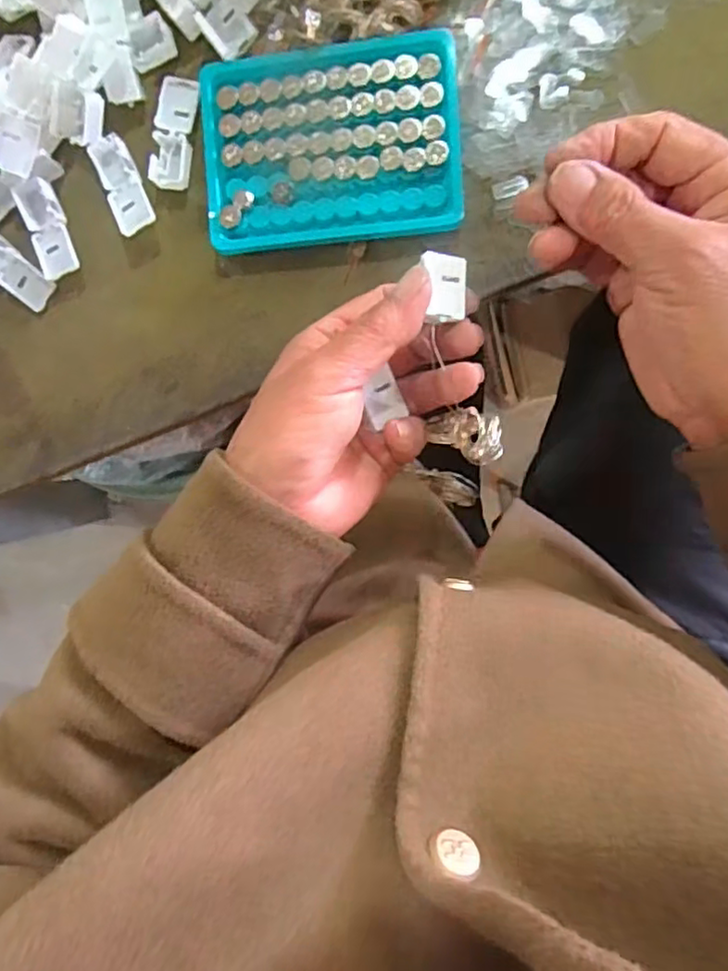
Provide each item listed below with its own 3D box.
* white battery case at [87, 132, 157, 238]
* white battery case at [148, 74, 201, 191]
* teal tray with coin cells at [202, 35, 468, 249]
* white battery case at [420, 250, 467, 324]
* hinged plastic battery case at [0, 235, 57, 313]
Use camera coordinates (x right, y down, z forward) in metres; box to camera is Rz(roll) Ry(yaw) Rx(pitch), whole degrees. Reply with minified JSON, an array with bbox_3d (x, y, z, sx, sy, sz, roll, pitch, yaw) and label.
[{"bbox_3d":[-0.128,-0.158,0.334,0.020,0.016,0.052,-27,91,8],"label":"white battery case"},{"bbox_3d":[-0.099,-0.185,0.328,0.021,0.006,0.058,10,95,6],"label":"white battery case"},{"bbox_3d":[-0.017,-0.172,0.318,0.128,0.015,0.091,-5,94,7],"label":"teal tray with coin cells"},{"bbox_3d":[0.032,-0.081,0.258,0.019,0.008,0.027,-1,87,-18],"label":"white battery case"},{"bbox_3d":[-0.198,-0.120,0.346,0.053,0.011,0.021,40,98,3],"label":"hinged plastic battery case"}]

